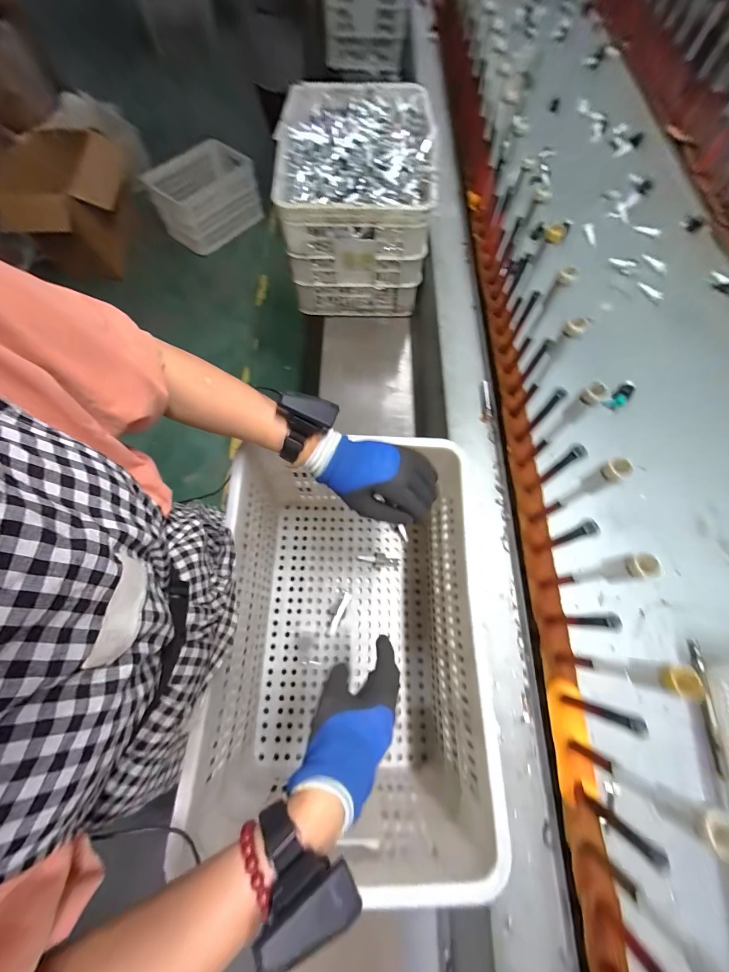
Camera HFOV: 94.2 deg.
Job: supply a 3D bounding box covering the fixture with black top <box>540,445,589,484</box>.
[{"bbox_3d":[0.291,-0.028,0.507,0.026,0.126,0.019,-31,72,-11],"label":"fixture with black top"}]

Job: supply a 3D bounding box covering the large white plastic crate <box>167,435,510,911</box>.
[{"bbox_3d":[-0.023,0.218,0.565,0.339,0.285,0.516,2,69,-1],"label":"large white plastic crate"}]

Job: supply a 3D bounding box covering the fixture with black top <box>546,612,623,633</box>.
[{"bbox_3d":[0.284,0.179,0.447,0.015,0.137,0.019,3,69,1],"label":"fixture with black top"}]

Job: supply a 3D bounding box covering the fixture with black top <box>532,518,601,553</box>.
[{"bbox_3d":[0.285,0.076,0.486,0.018,0.138,0.020,-21,71,-8],"label":"fixture with black top"}]

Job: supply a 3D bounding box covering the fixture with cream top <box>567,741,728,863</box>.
[{"bbox_3d":[0.272,0.307,0.354,0.030,0.209,0.036,20,71,7],"label":"fixture with cream top"}]

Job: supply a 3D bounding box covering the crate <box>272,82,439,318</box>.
[{"bbox_3d":[-0.021,-0.774,0.917,0.362,0.289,0.506,0,69,0],"label":"crate"}]

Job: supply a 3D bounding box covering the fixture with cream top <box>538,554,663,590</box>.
[{"bbox_3d":[0.278,0.115,0.430,0.023,0.212,0.026,-12,70,-4],"label":"fixture with cream top"}]

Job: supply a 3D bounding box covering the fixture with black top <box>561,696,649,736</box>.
[{"bbox_3d":[0.280,0.269,0.405,0.013,0.130,0.013,17,70,6],"label":"fixture with black top"}]

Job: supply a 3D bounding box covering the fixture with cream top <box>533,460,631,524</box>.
[{"bbox_3d":[0.284,0.014,0.466,0.021,0.203,0.023,0,69,0],"label":"fixture with cream top"}]

